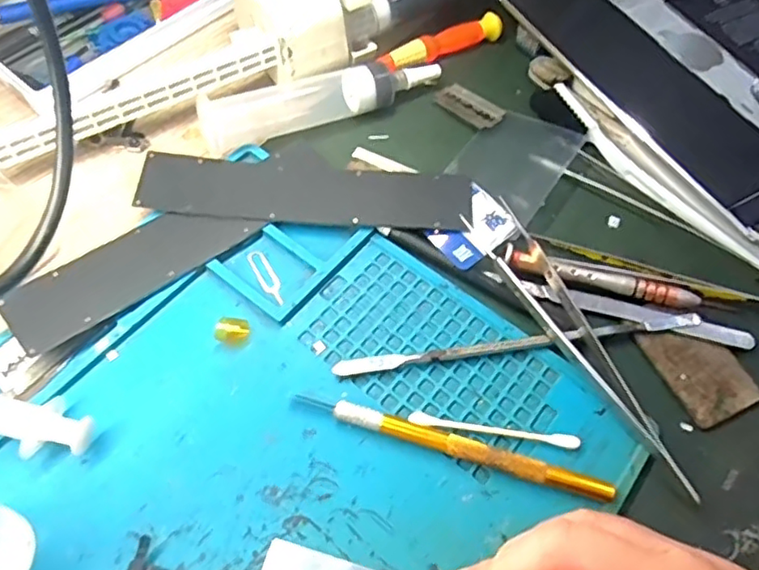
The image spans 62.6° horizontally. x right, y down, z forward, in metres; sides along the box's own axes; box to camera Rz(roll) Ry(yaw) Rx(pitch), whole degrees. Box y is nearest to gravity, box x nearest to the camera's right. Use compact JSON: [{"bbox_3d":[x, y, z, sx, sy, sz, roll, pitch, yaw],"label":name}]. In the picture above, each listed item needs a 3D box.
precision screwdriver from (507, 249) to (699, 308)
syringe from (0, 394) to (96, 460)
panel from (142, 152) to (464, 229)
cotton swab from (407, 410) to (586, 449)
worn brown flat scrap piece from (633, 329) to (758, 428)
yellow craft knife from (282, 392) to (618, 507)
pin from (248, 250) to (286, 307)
[{"bbox_3d":[0.107,-0.004,0.299,0.087,0.008,0.012,14,60,4],"label":"precision screwdriver"},{"bbox_3d":[-0.155,0.051,0.248,0.084,0.014,0.021,13,60,3],"label":"syringe"},{"bbox_3d":[-0.035,-0.048,0.317,0.163,0.009,0.037,4,60,-2],"label":"panel"},{"bbox_3d":[0.048,0.061,0.262,0.070,0.004,0.006,9,60,1],"label":"cotton swab"},{"bbox_3d":[0.145,0.036,0.282,0.035,0.004,0.048,-21,64,-15],"label":"worn brown flat scrap piece"},{"bbox_3d":[0.029,0.065,0.257,0.131,0.009,0.009,17,60,6],"label":"yellow craft knife"},{"bbox_3d":[-0.053,-0.004,0.296,0.009,0.004,0.032,-28,66,-19],"label":"pin"}]

